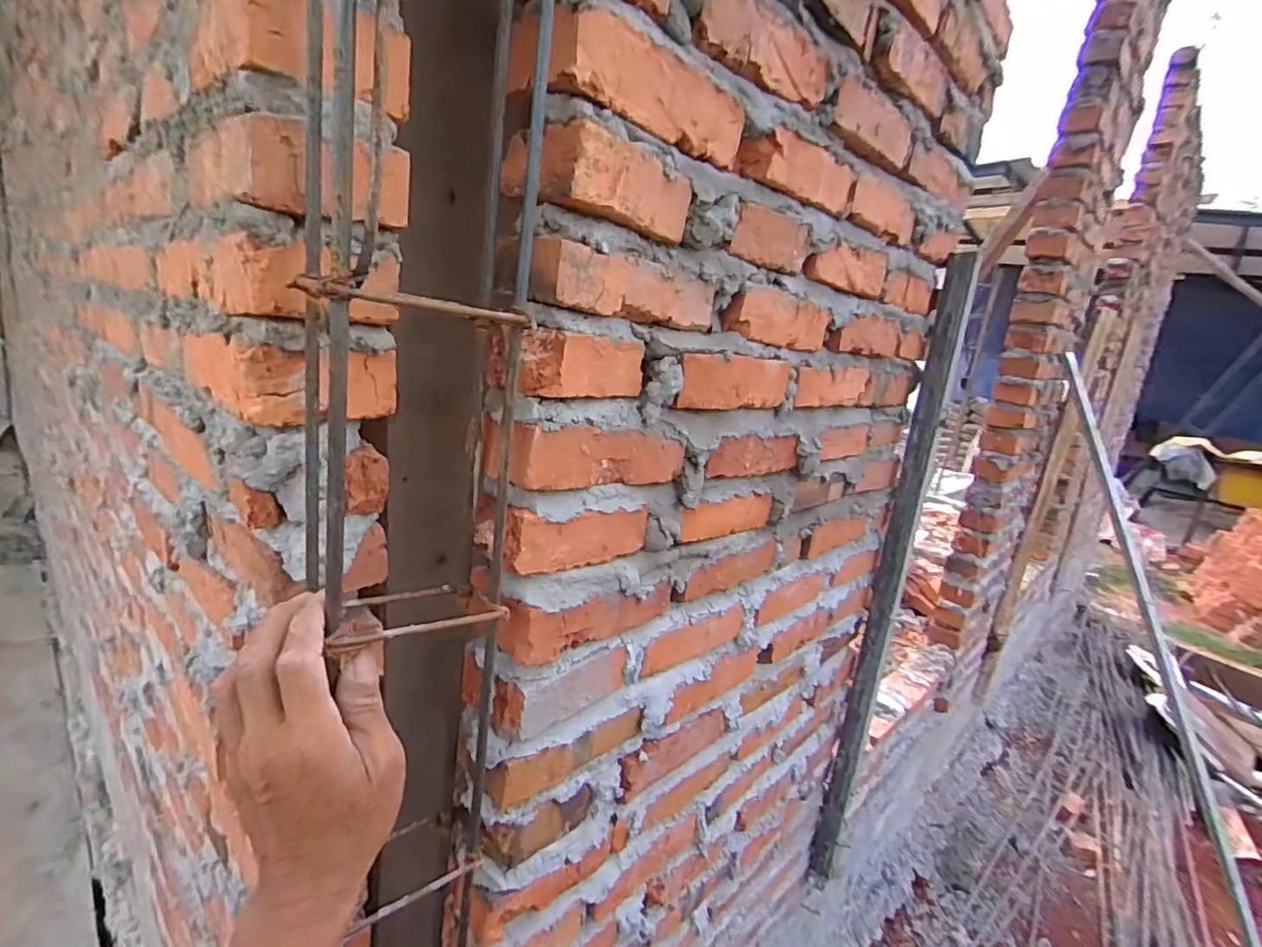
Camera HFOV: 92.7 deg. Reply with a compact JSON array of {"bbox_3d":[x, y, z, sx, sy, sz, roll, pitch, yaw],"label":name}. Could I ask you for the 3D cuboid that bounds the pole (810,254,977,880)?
[{"bbox_3d":[0.375,0.181,0.884,0.039,0.923,0.048,14,15,27],"label":"pole"}]

